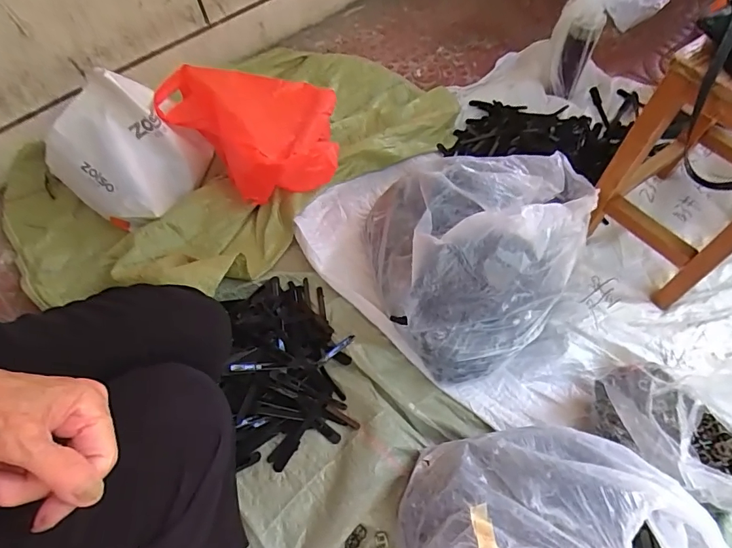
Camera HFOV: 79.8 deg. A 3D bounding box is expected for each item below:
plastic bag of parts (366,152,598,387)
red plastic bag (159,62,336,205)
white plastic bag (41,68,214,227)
[{"bbox_3d":[0.215,-0.046,0.734,0.397,0.188,0.359,-12,57,-2],"label":"plastic bag of parts"},{"bbox_3d":[-0.211,-0.308,0.879,0.328,0.132,0.260,36,67,25],"label":"red plastic bag"},{"bbox_3d":[-0.484,-0.240,0.849,0.247,0.223,0.219,3,58,8],"label":"white plastic bag"}]

